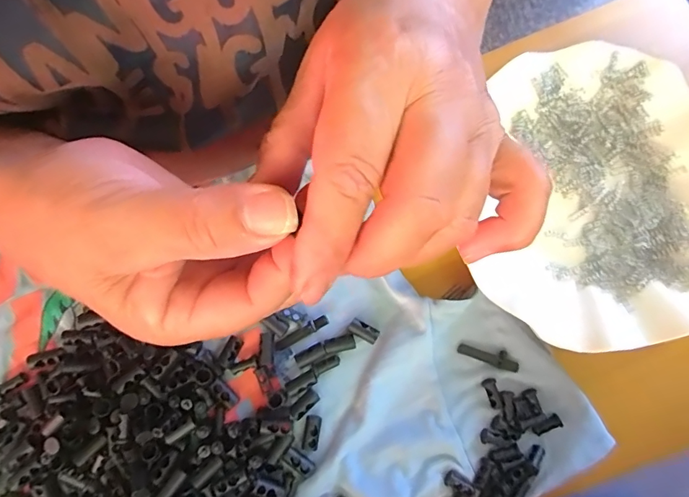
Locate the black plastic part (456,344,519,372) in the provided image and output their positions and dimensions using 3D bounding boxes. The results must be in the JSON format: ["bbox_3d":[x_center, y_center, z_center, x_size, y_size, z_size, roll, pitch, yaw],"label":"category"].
[{"bbox_3d":[0.086,0.064,0.264,0.036,0.004,0.010,15,79,4],"label":"black plastic part"}]

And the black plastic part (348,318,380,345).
[{"bbox_3d":[0.011,0.049,0.263,0.018,0.004,0.009,30,81,6],"label":"black plastic part"}]

